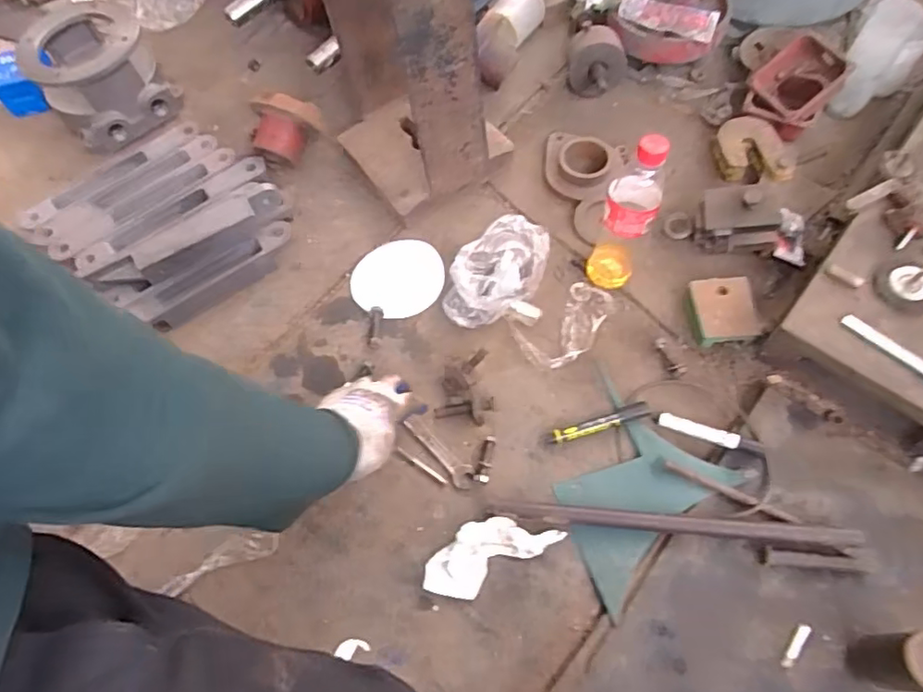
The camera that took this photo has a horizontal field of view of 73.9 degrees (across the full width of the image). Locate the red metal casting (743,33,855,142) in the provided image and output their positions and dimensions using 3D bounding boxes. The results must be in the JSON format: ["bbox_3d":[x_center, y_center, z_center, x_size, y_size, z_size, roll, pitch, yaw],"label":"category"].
[{"bbox_3d":[0.511,-0.405,0.941,0.123,0.092,0.154,33,70,19],"label":"red metal casting"}]

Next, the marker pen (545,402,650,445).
[{"bbox_3d":[0.168,0.097,0.753,0.129,0.018,0.018,-16,63,-4],"label":"marker pen"}]

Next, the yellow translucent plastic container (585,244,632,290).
[{"bbox_3d":[0.202,-0.109,0.843,0.059,0.021,0.063,-2,63,3],"label":"yellow translucent plastic container"}]

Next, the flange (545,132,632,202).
[{"bbox_3d":[0.181,-0.274,0.923,0.125,0.033,0.119,19,66,13],"label":"flange"}]

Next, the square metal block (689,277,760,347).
[{"bbox_3d":[0.339,-0.045,0.798,0.073,0.030,0.085,-5,63,1],"label":"square metal block"}]

